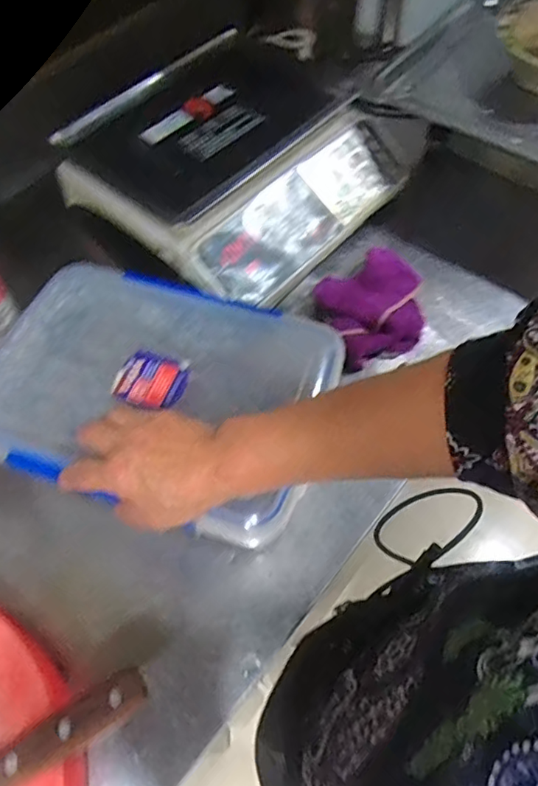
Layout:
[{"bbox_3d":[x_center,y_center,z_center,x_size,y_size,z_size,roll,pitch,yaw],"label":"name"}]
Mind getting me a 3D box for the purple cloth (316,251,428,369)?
[{"bbox_3d":[0.129,-0.108,0.659,0.128,0.031,0.133,-19,60,-9],"label":"purple cloth"}]

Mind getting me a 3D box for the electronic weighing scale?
[{"bbox_3d":[-0.039,-0.301,0.709,0.326,0.091,0.341,38,67,22],"label":"electronic weighing scale"}]

